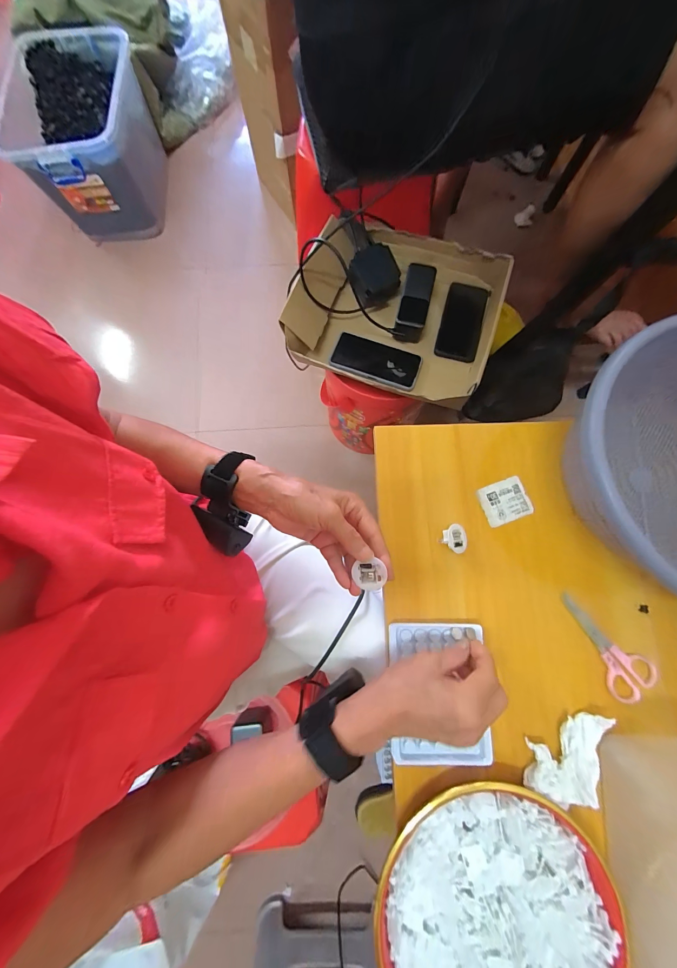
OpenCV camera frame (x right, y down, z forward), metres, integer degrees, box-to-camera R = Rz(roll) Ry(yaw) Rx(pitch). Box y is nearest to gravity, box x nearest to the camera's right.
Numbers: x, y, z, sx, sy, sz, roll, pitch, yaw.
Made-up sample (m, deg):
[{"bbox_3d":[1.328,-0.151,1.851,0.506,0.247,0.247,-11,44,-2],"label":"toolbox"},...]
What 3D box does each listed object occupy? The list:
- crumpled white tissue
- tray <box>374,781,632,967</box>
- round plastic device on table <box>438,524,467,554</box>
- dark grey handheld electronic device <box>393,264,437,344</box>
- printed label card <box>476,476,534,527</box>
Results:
[{"bbox_3d":[0.233,0.272,0.309,0.064,0.017,0.091,28,81,7],"label":"crumpled white tissue"},{"bbox_3d":[0.144,0.399,0.277,0.211,0.022,0.209,0,79,1],"label":"tray"},{"bbox_3d":[0.135,0.065,0.363,0.027,0.035,0.031,12,79,4],"label":"round plastic device on table"},{"bbox_3d":[0.145,-0.342,0.576,0.054,0.041,0.132,13,79,4],"label":"dark grey handheld electronic device"},{"bbox_3d":[0.206,0.021,0.376,0.056,0.005,0.049,-20,82,-2],"label":"printed label card"}]

